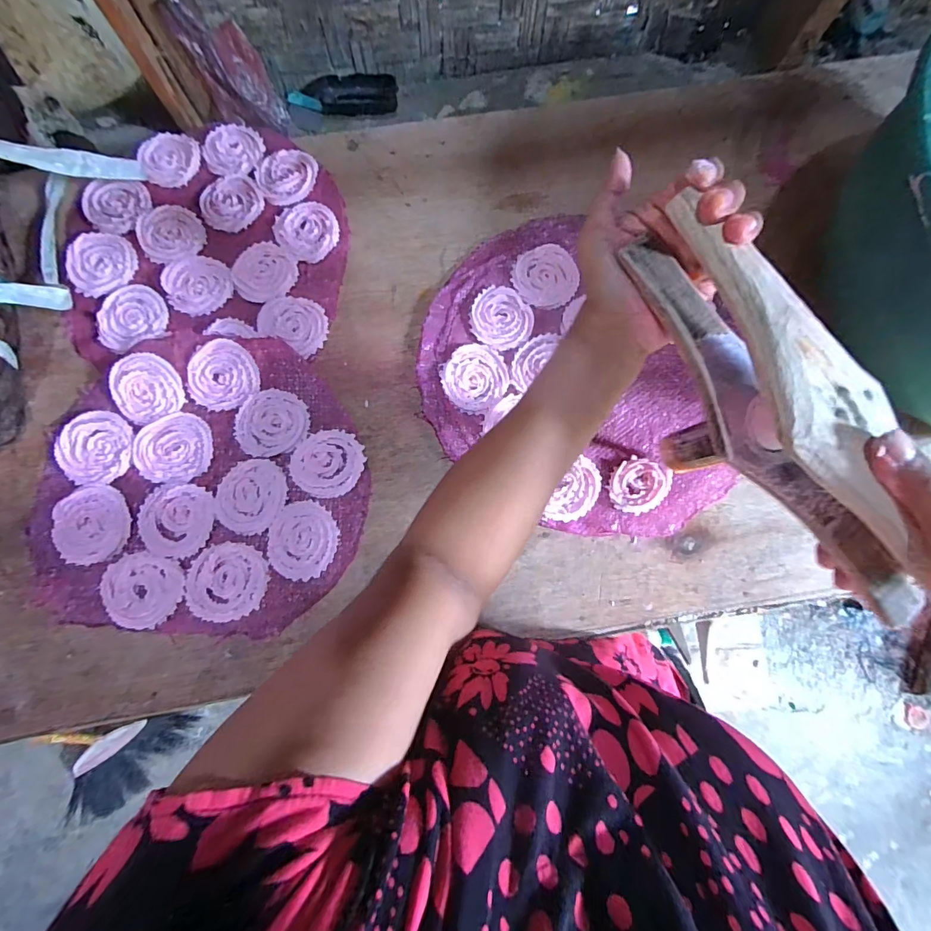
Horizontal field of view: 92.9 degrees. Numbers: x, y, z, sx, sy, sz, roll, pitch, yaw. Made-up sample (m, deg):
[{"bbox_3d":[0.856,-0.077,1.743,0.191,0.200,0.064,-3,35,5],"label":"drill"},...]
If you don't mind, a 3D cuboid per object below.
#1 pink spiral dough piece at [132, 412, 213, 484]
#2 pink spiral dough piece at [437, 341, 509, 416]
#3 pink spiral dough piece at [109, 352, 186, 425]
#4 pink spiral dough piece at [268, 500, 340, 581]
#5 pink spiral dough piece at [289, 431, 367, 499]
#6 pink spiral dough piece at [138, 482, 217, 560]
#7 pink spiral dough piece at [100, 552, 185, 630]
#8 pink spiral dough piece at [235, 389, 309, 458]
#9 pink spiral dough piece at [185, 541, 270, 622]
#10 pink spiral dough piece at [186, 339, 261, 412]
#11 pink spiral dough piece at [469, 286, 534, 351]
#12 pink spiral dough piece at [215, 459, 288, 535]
[{"bbox_3d":[-0.311,-0.020,0.468,0.076,0.006,0.074,3,78,0],"label":"pink spiral dough piece"},{"bbox_3d":[0.010,-0.096,0.481,0.071,0.007,0.076,0,78,0],"label":"pink spiral dough piece"},{"bbox_3d":[-0.341,-0.083,0.473,0.066,0.008,0.072,-33,96,-7],"label":"pink spiral dough piece"},{"bbox_3d":[-0.166,0.076,0.452,0.067,0.005,0.076,4,78,1],"label":"pink spiral dough piece"},{"bbox_3d":[-0.146,-0.003,0.470,0.072,0.006,0.071,0,78,0],"label":"pink spiral dough piece"},{"bbox_3d":[-0.296,0.056,0.451,0.075,0.004,0.073,0,78,0],"label":"pink spiral dough piece"},{"bbox_3d":[-0.319,0.123,0.436,0.076,0.006,0.071,0,78,0],"label":"pink spiral dough piece"},{"bbox_3d":[-0.208,-0.045,0.474,0.075,0.008,0.070,0,78,0],"label":"pink spiral dough piece"},{"bbox_3d":[-0.239,0.116,0.441,0.075,0.005,0.072,0,78,0],"label":"pink spiral dough piece"},{"bbox_3d":[-0.264,-0.097,0.478,0.073,0.012,0.072,0,78,0],"label":"pink spiral dough piece"},{"bbox_3d":[0.040,-0.167,0.501,0.068,0.006,0.074,0,78,0],"label":"pink spiral dough piece"},{"bbox_3d":[-0.223,0.031,0.457,0.071,0.004,0.075,0,78,0],"label":"pink spiral dough piece"}]

